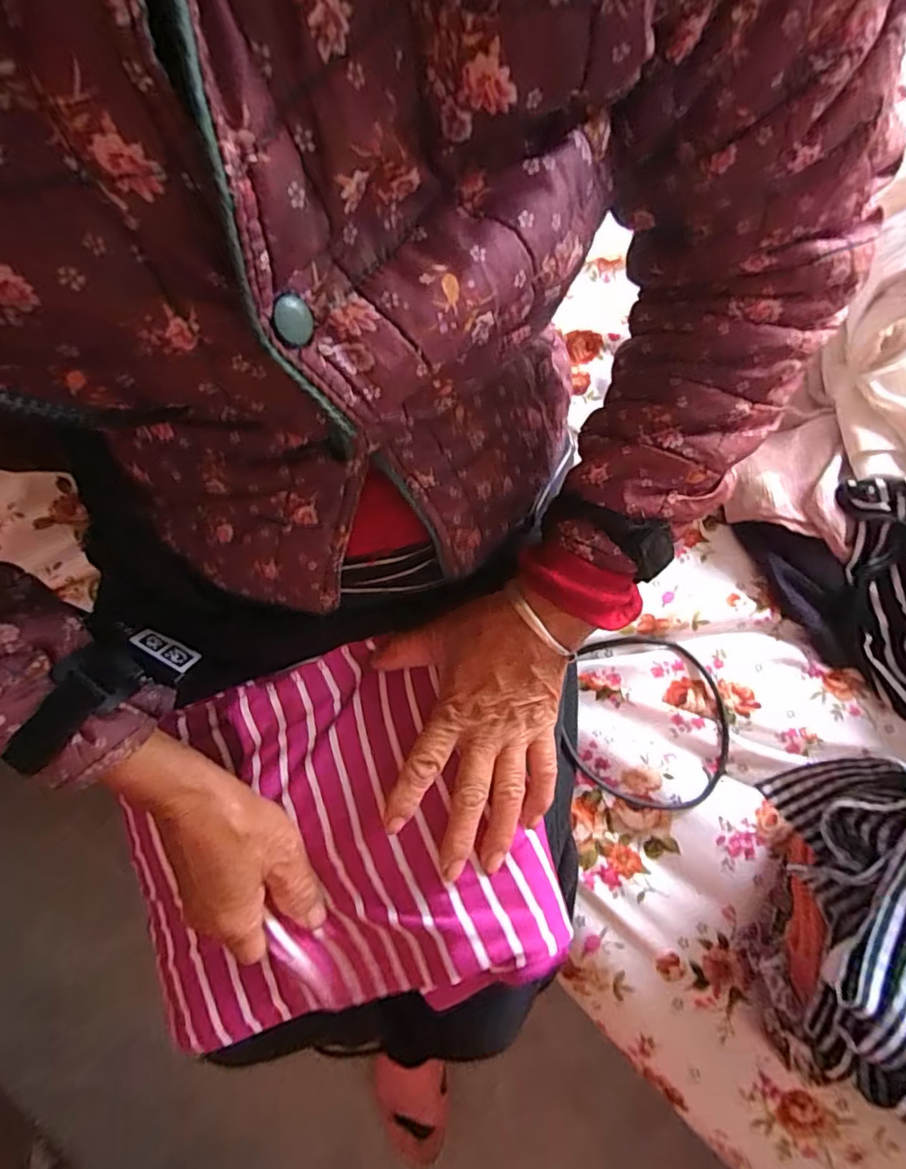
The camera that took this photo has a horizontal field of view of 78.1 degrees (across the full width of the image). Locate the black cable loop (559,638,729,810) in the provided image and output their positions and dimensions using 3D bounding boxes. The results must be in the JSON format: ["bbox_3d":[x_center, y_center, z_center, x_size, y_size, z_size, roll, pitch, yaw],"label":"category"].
[{"bbox_3d":[0.156,0.108,0.450,0.128,0.007,0.131,0,71,1],"label":"black cable loop"}]

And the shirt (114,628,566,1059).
[{"bbox_3d":[-0.084,0.164,0.357,0.256,0.077,0.213,-19,72,-5],"label":"shirt"}]

